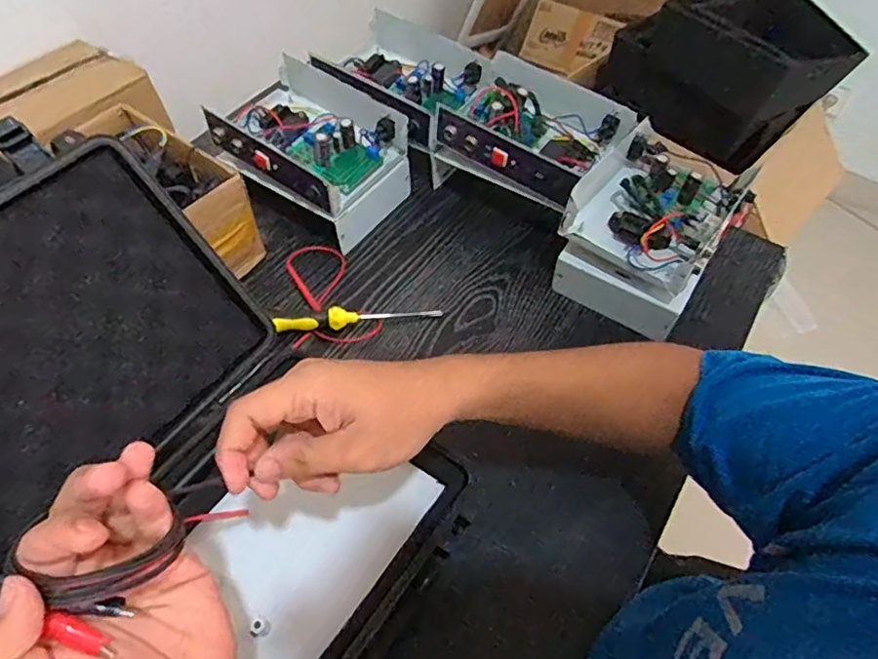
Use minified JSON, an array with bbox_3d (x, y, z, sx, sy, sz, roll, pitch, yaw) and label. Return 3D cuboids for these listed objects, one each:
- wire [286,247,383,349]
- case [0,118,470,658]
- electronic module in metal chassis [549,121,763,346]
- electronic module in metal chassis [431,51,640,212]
[{"bbox_3d":[-0.125,-0.041,0.693,0.100,0.018,0.152,-9,55,-7],"label":"wire"},{"bbox_3d":[-0.209,0.083,0.452,0.413,0.263,0.279,29,59,18],"label":"case"},{"bbox_3d":[0.243,-0.116,0.694,0.157,0.108,0.201,27,59,17],"label":"electronic module in metal chassis"},{"bbox_3d":[0.116,-0.251,0.738,0.210,0.071,0.161,31,60,20],"label":"electronic module in metal chassis"}]

